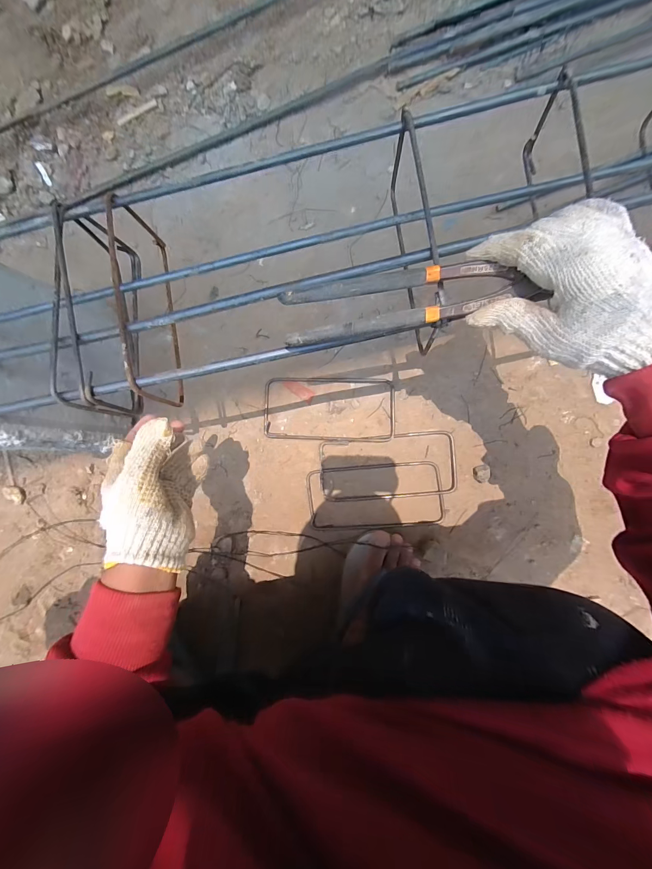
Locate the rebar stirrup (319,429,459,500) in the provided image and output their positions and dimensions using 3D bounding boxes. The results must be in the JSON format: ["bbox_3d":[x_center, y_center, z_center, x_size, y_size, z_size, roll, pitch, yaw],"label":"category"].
[{"bbox_3d":[0.091,0.049,0.505,0.200,0.011,0.094,-6,87,6],"label":"rebar stirrup"}]

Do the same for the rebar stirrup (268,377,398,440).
[{"bbox_3d":[0.003,-0.038,0.516,0.199,0.012,0.097,1,93,4],"label":"rebar stirrup"}]

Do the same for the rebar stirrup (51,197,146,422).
[{"bbox_3d":[-0.231,-0.118,0.355,0.021,0.114,0.196,-1,88,6],"label":"rebar stirrup"}]

